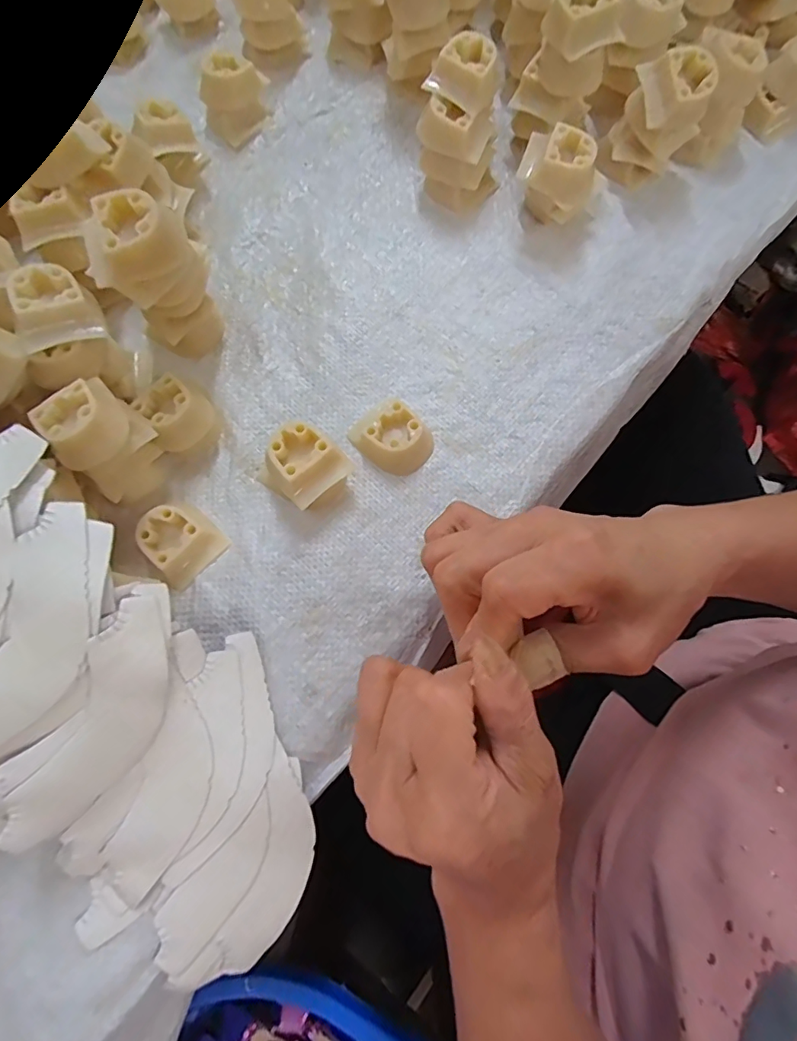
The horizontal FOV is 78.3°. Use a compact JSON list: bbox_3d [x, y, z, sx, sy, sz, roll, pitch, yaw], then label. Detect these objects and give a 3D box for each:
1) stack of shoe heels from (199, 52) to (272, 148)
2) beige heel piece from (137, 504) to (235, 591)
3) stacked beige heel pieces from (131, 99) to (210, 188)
[{"bbox_3d":[-0.117,-0.303,0.350,0.045,0.032,0.036,-40,77,-9],"label":"stack of shoe heels"},{"bbox_3d":[-0.123,0.011,0.273,0.038,0.017,0.037,42,80,12],"label":"beige heel piece"},{"bbox_3d":[-0.153,-0.253,0.329,0.035,0.041,0.030,-32,76,-7],"label":"stacked beige heel pieces"}]

